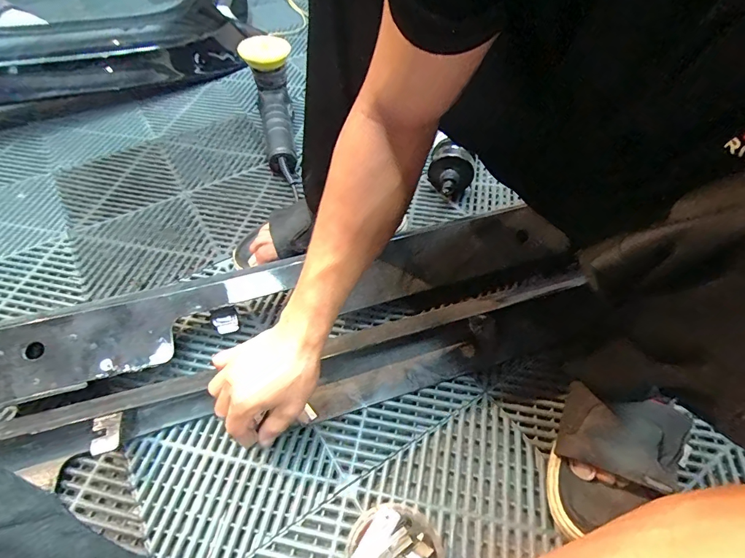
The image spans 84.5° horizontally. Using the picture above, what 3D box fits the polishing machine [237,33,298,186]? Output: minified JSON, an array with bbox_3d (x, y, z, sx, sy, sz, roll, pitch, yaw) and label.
[{"bbox_3d":[-0.193,-0.337,0.819,0.086,0.097,0.298,-10,71,-7],"label":"polishing machine"}]

